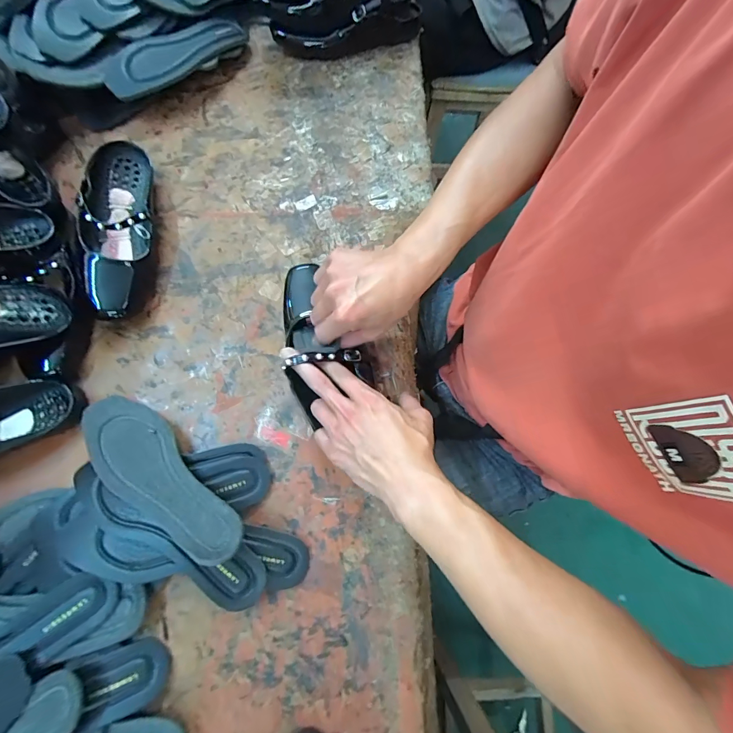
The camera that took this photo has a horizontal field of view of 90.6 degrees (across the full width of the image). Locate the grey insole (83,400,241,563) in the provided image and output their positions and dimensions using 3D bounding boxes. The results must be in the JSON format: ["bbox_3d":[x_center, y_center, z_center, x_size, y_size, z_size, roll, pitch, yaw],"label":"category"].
[{"bbox_3d":[-0.207,0.110,0.357,0.216,0.023,0.070,39,70,21],"label":"grey insole"}]

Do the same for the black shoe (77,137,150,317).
[{"bbox_3d":[-0.302,-0.170,0.437,0.079,0.062,0.228,4,75,1],"label":"black shoe"}]

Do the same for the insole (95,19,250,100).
[{"bbox_3d":[-0.260,-0.436,0.508,0.216,0.021,0.063,-38,90,-17],"label":"insole"}]

